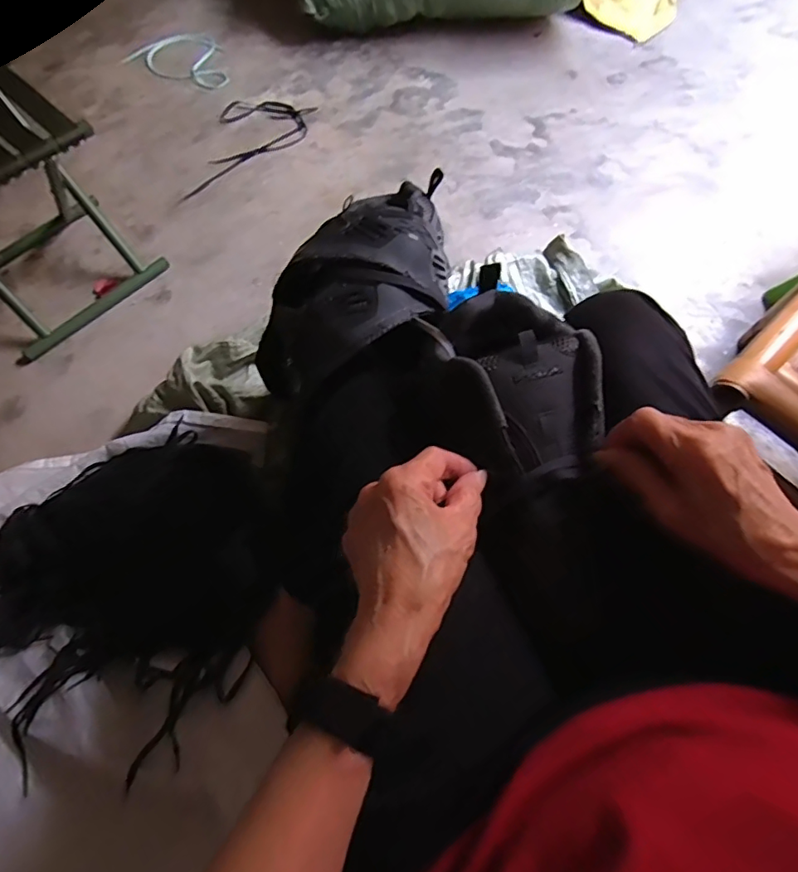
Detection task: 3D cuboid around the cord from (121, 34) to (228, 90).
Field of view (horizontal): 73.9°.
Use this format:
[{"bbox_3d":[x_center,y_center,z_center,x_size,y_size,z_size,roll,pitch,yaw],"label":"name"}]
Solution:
[{"bbox_3d":[-0.534,-0.950,1.322,0.292,0.026,0.174,33,69,15],"label":"cord"}]

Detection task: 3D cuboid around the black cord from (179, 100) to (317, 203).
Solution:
[{"bbox_3d":[-0.330,-0.650,1.205,0.218,0.027,0.310,7,65,4],"label":"black cord"}]

